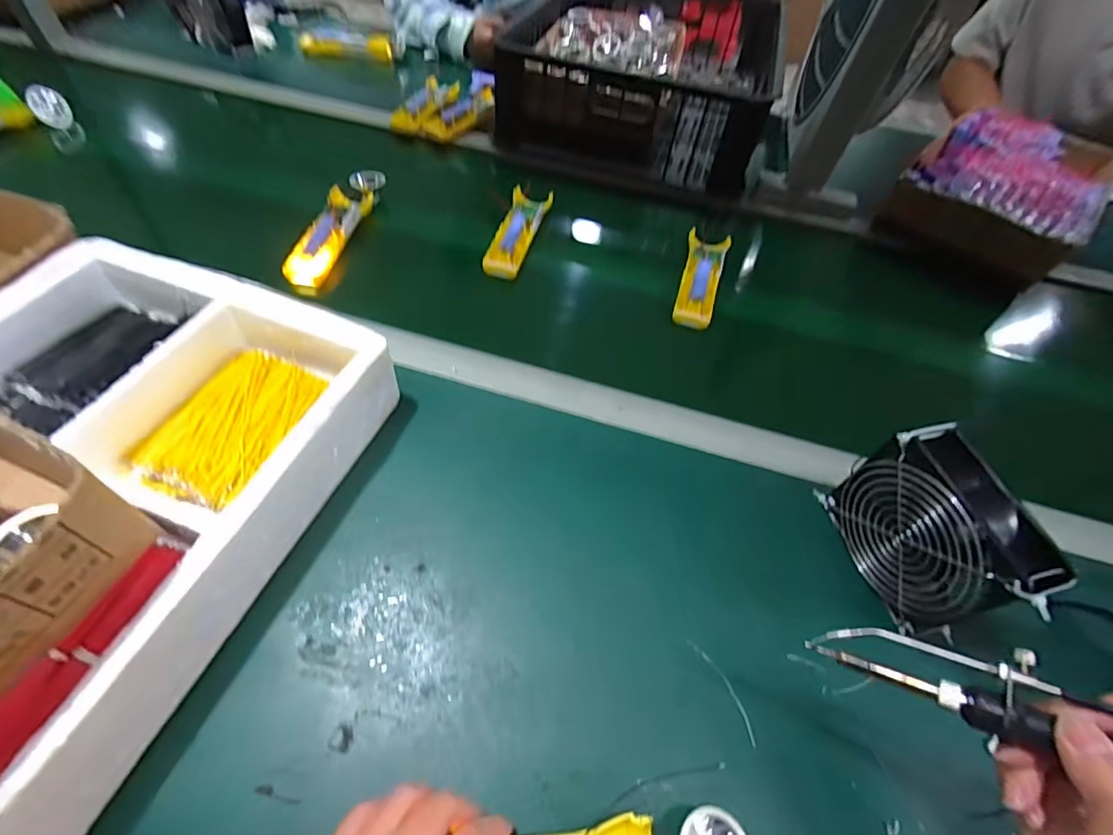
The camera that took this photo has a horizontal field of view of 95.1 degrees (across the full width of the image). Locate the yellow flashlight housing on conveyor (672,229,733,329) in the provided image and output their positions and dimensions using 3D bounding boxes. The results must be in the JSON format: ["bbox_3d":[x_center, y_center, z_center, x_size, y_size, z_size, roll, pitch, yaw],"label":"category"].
[{"bbox_3d":[0.180,-0.173,0.630,0.047,0.035,0.147,15,54,5],"label":"yellow flashlight housing on conveyor"}]

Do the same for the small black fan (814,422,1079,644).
[{"bbox_3d":[0.278,0.086,0.380,0.048,0.120,0.130,-12,56,-14],"label":"small black fan"}]

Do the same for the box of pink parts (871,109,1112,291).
[{"bbox_3d":[0.670,-0.345,0.760,0.224,0.094,0.359,38,59,20],"label":"box of pink parts"}]

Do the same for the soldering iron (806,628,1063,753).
[{"bbox_3d":[0.221,0.132,0.238,0.178,0.018,0.037,14,52,35],"label":"soldering iron"}]

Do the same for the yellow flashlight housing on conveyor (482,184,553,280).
[{"bbox_3d":[-0.047,-0.240,0.656,0.053,0.028,0.157,13,53,4],"label":"yellow flashlight housing on conveyor"}]

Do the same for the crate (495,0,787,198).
[{"bbox_3d":[0.145,-0.572,0.844,0.386,0.129,0.468,13,53,4],"label":"crate"}]

